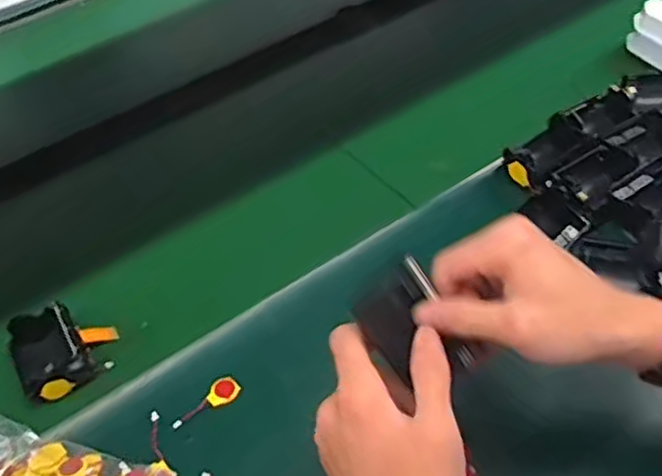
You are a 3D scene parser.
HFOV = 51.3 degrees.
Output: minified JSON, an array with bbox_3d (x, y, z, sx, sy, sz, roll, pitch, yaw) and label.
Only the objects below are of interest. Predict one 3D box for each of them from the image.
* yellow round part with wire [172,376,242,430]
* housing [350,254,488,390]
[{"bbox_3d":[-0.092,0.123,0.512,0.060,0.006,0.020,-32,79,-39],"label":"yellow round part with wire"},{"bbox_3d":[0.047,0.051,0.406,0.050,0.013,0.073,-32,81,-20],"label":"housing"}]

